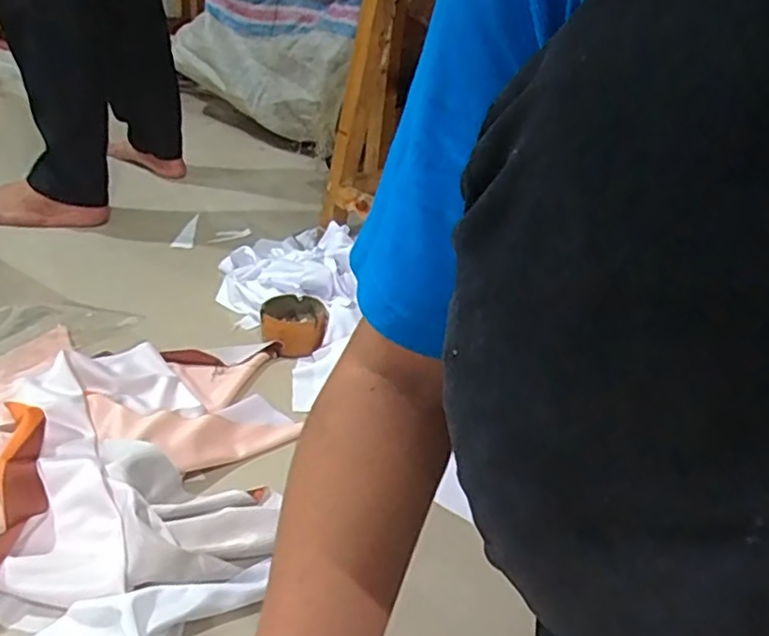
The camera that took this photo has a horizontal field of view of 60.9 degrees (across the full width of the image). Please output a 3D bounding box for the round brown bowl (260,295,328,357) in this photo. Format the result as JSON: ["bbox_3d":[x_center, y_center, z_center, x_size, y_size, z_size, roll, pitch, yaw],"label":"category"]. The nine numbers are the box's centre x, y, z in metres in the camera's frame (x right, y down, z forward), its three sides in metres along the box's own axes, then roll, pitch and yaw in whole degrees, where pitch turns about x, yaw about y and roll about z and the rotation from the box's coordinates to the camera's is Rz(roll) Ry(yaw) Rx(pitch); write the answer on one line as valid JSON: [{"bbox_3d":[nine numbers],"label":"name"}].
[{"bbox_3d":[-0.120,0.007,0.861,0.083,0.037,0.099,1,29,-12],"label":"round brown bowl"}]

